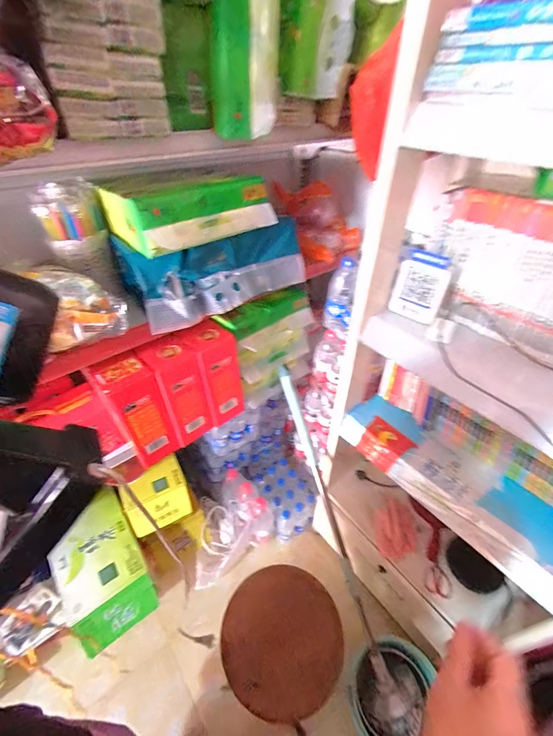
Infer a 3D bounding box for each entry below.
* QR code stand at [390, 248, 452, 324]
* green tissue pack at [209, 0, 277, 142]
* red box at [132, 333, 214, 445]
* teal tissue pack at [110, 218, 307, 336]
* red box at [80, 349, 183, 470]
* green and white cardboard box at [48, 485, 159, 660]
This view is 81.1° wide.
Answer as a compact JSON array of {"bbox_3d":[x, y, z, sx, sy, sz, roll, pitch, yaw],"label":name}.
[{"bbox_3d":[0.288,-0.162,0.649,0.099,0.125,0.033,33,50,30],"label":"QR code stand"},{"bbox_3d":[-0.051,-0.524,0.506,0.113,0.261,0.074,-1,42,-3],"label":"green tissue pack"},{"bbox_3d":[-0.239,0.060,0.794,0.114,0.250,0.117,-26,49,-28],"label":"red box"},{"bbox_3d":[-0.151,-0.246,0.752,0.406,0.142,0.251,-26,49,-28],"label":"teal tissue pack"},{"bbox_3d":[-0.317,0.108,0.752,0.124,0.257,0.112,32,50,30],"label":"red box"},{"bbox_3d":[-0.519,0.563,0.951,0.213,0.100,0.397,-29,50,-30],"label":"green and white cardboard box"}]

